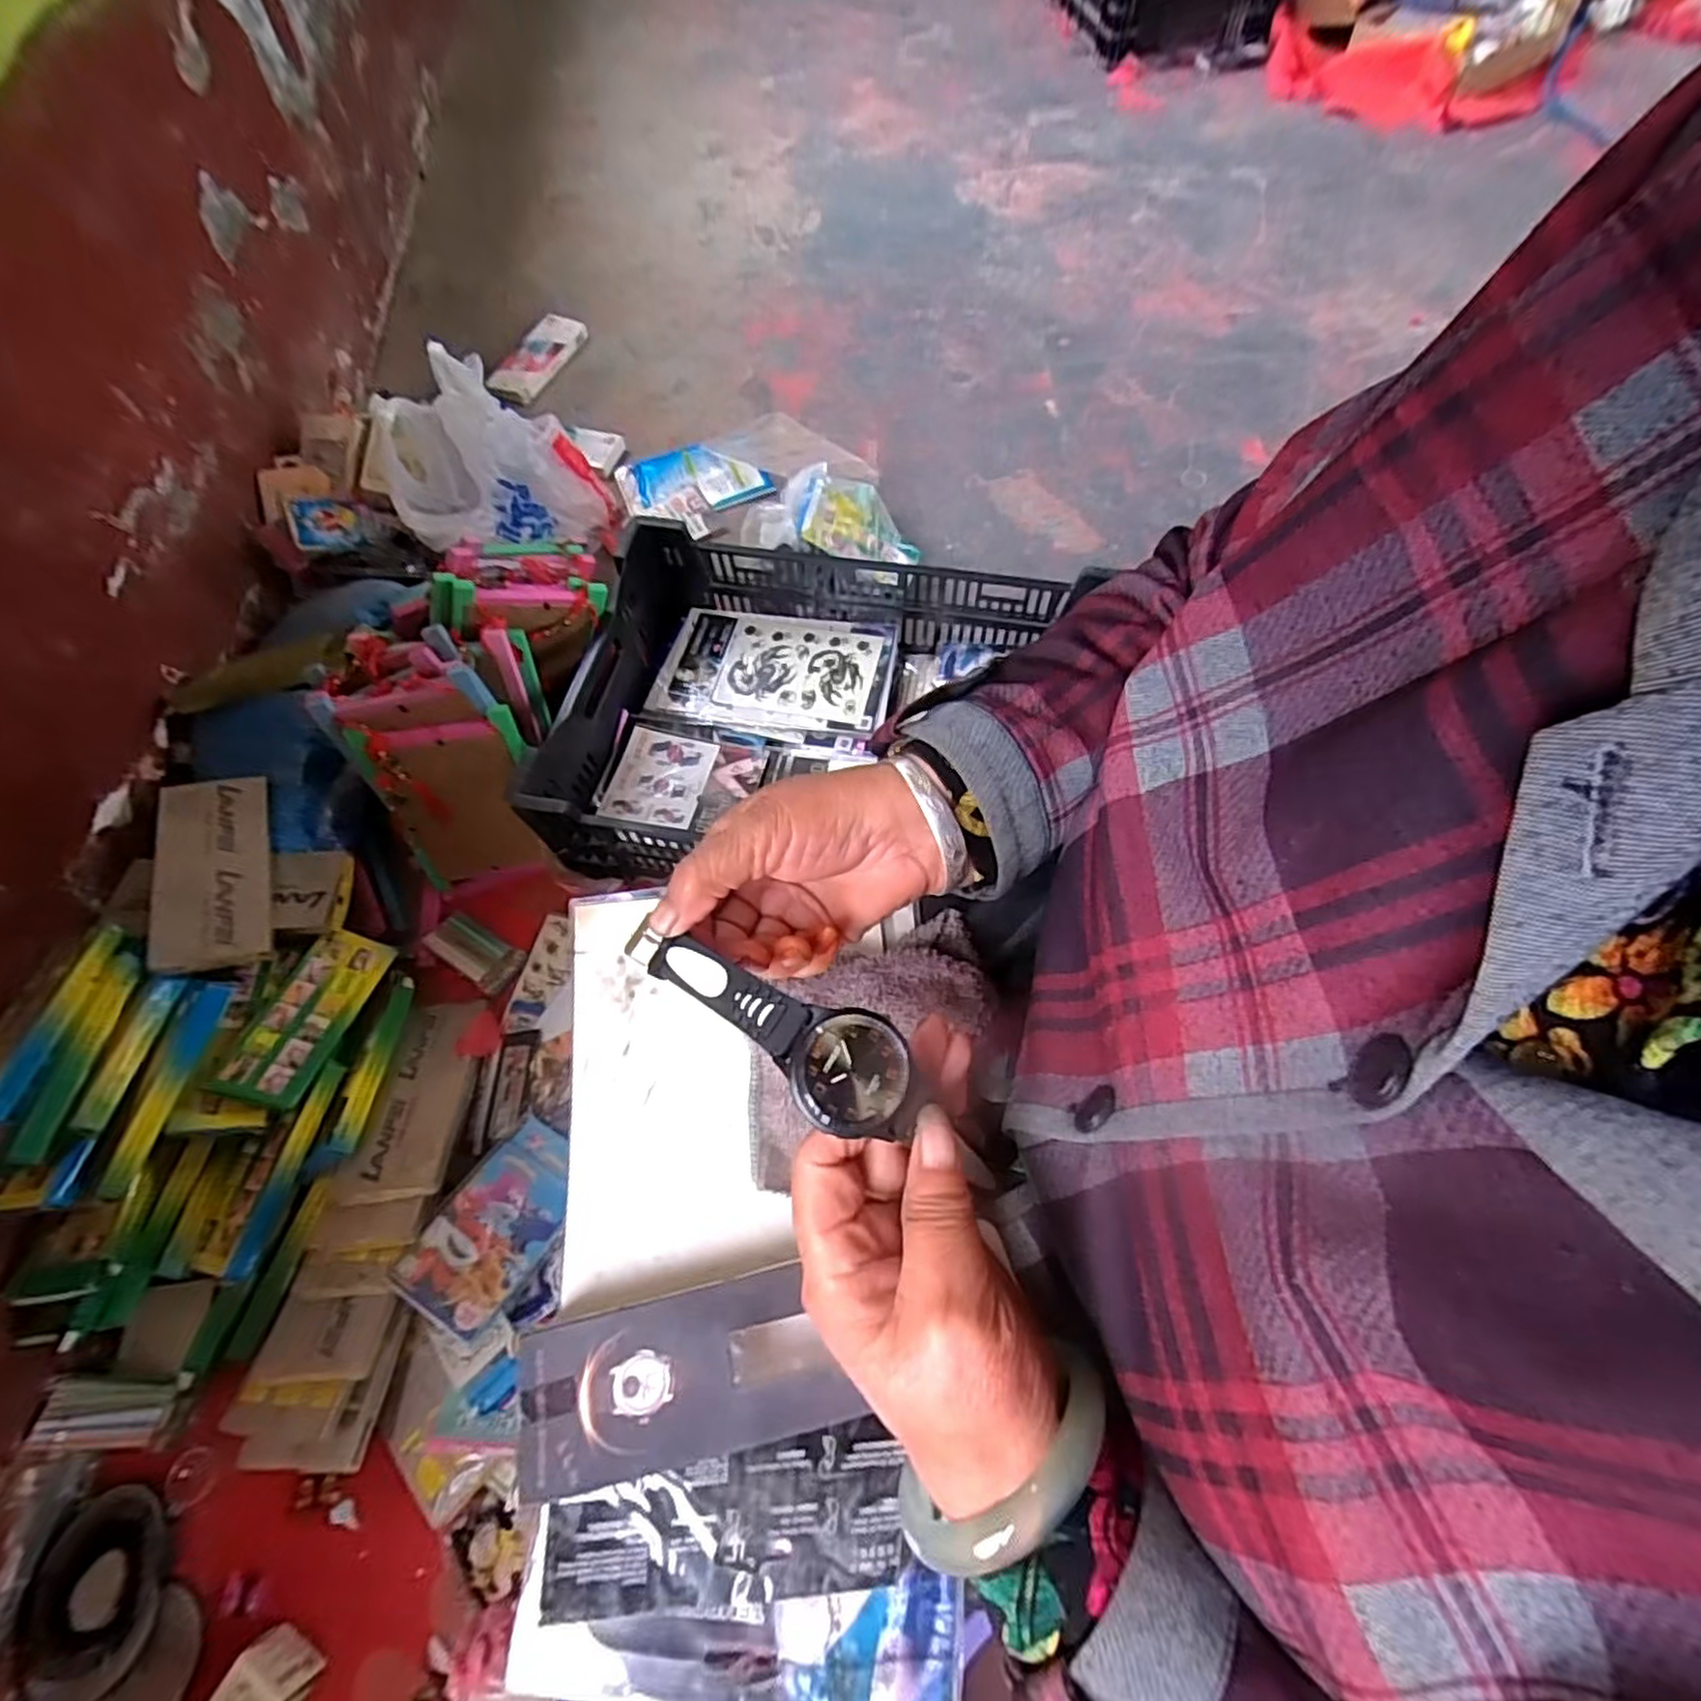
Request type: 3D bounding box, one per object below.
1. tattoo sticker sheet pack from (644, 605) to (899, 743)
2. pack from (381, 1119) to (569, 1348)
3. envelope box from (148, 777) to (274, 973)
[{"bbox_3d":[-0.098,-0.228,0.926,0.299,0.017,0.163,8,66,11],"label":"tattoo sticker sheet pack"},{"bbox_3d":[-0.320,0.337,0.674,0.095,0.009,0.164,32,48,7],"label":"pack"},{"bbox_3d":[-0.636,0.017,0.733,0.093,0.018,0.217,-10,62,-23],"label":"envelope box"}]

